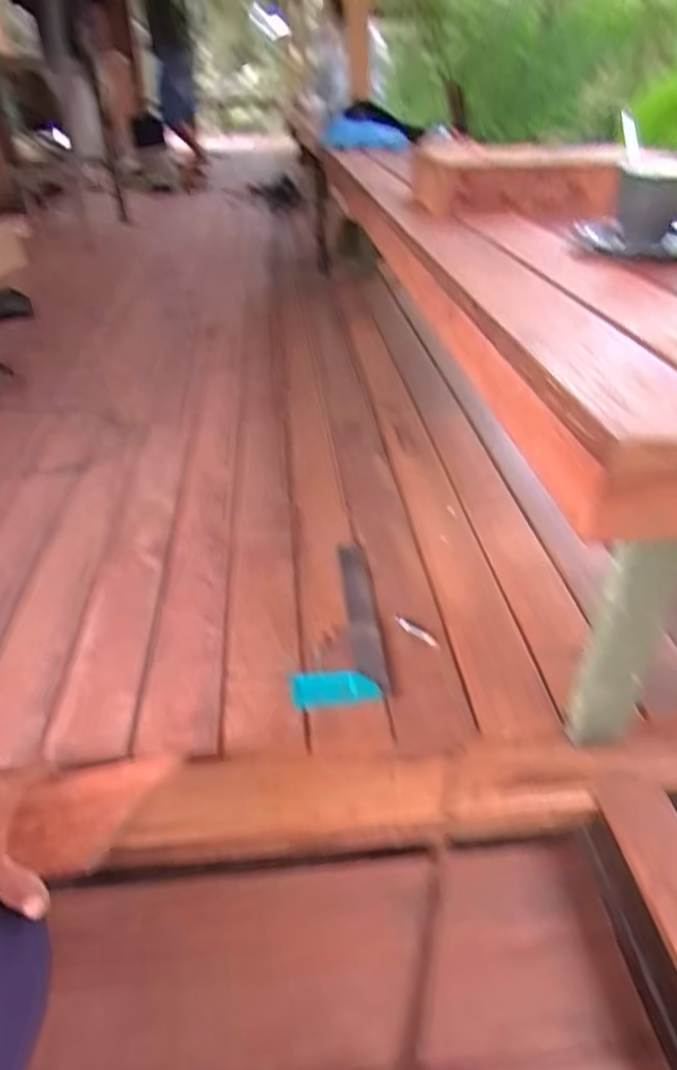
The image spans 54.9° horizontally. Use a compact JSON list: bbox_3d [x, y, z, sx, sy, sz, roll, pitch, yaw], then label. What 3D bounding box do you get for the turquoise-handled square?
[{"bbox_3d":[-0.007,0.106,0.841,0.115,0.019,0.294,-3,35,-5],"label":"turquoise-handled square"}]

